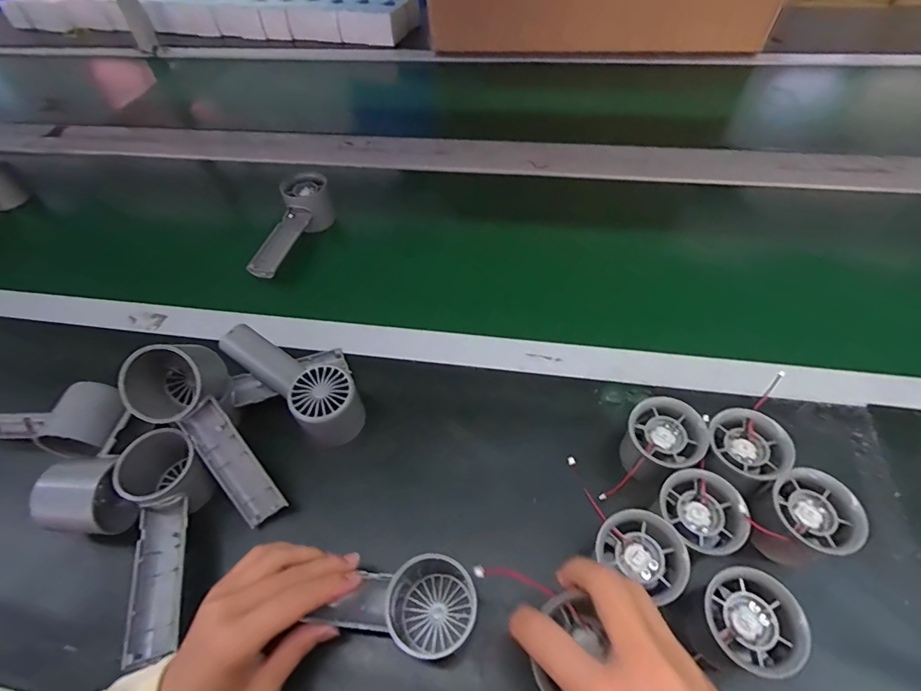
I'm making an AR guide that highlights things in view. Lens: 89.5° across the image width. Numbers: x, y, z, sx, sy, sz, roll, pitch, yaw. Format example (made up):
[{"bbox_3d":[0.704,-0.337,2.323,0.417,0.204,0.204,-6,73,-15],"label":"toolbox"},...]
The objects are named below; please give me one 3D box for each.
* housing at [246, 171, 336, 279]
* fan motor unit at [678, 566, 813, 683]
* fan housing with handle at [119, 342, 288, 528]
[{"bbox_3d":[-0.198,-0.143,0.558,0.056,0.046,0.157,7,54,9],"label":"housing"},{"bbox_3d":[0.179,0.178,0.295,0.052,0.054,0.054,-2,53,2],"label":"fan motor unit"},{"bbox_3d":[-0.198,0.072,0.375,0.067,0.064,0.160,-35,92,-19],"label":"fan housing with handle"}]

